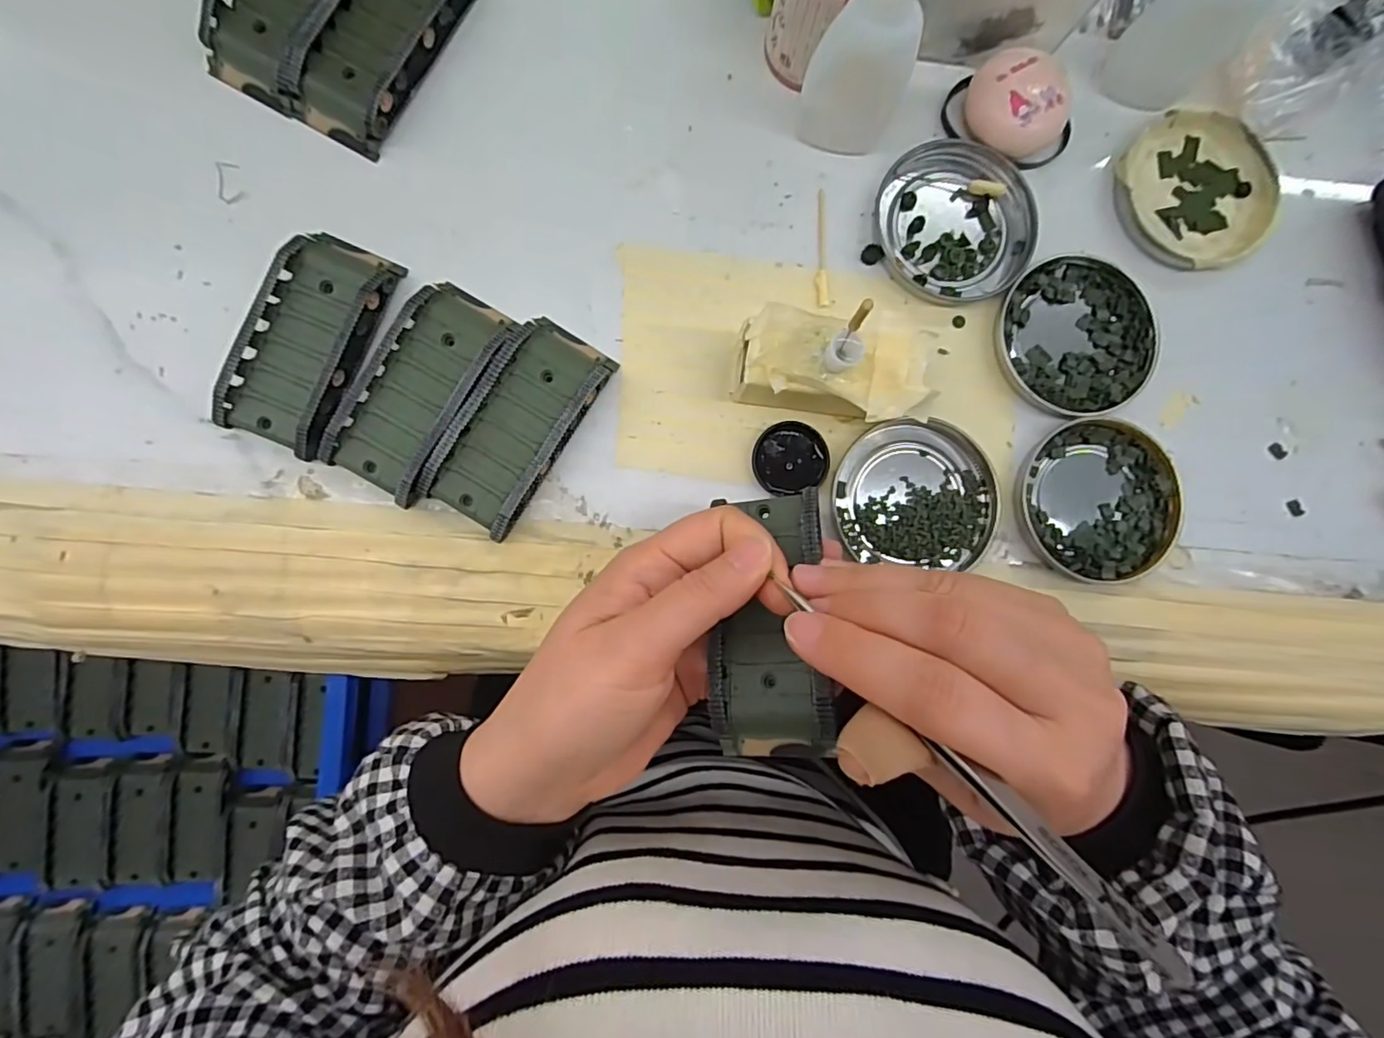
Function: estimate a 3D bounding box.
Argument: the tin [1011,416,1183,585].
[{"bbox_3d":[0.198,-0.009,0.285,0.075,0.009,0.076,0,87,-4],"label":"tin"}]

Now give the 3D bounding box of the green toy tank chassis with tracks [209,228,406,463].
[{"bbox_3d":[-0.170,-0.080,0.261,0.047,0.019,0.096,22,86,-3],"label":"green toy tank chassis with tracks"}]

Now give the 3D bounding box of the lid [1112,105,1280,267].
[{"bbox_3d":[0.256,-0.167,0.297,0.077,0.010,0.079,0,87,-4],"label":"lid"}]

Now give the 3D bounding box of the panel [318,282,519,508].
[{"bbox_3d":[-0.121,-0.059,0.262,0.044,0.018,0.096,30,86,-2],"label":"panel"}]

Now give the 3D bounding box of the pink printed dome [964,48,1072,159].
[{"bbox_3d":[0.156,-0.200,0.286,0.048,0.023,0.039,44,85,-1],"label":"pink printed dome"}]

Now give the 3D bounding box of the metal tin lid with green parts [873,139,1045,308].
[{"bbox_3d":[0.130,-0.148,0.290,0.078,0.007,0.076,0,87,-4],"label":"metal tin lid with green parts"}]

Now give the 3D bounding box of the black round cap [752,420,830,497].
[{"bbox_3d":[0.047,-0.028,0.278,0.034,0.006,0.034,0,87,-4],"label":"black round cap"}]

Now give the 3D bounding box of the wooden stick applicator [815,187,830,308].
[{"bbox_3d":[0.064,-0.133,0.287,0.006,0.004,0.060,-1,87,-4],"label":"wooden stick applicator"}]

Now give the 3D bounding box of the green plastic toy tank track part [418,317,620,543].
[{"bbox_3d":[-0.077,-0.043,0.265,0.044,0.019,0.096,31,86,-2],"label":"green plastic toy tank track part"}]

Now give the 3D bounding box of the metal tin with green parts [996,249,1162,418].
[{"bbox_3d":[0.191,-0.091,0.290,0.078,0.009,0.078,0,87,-4],"label":"metal tin with green parts"}]

